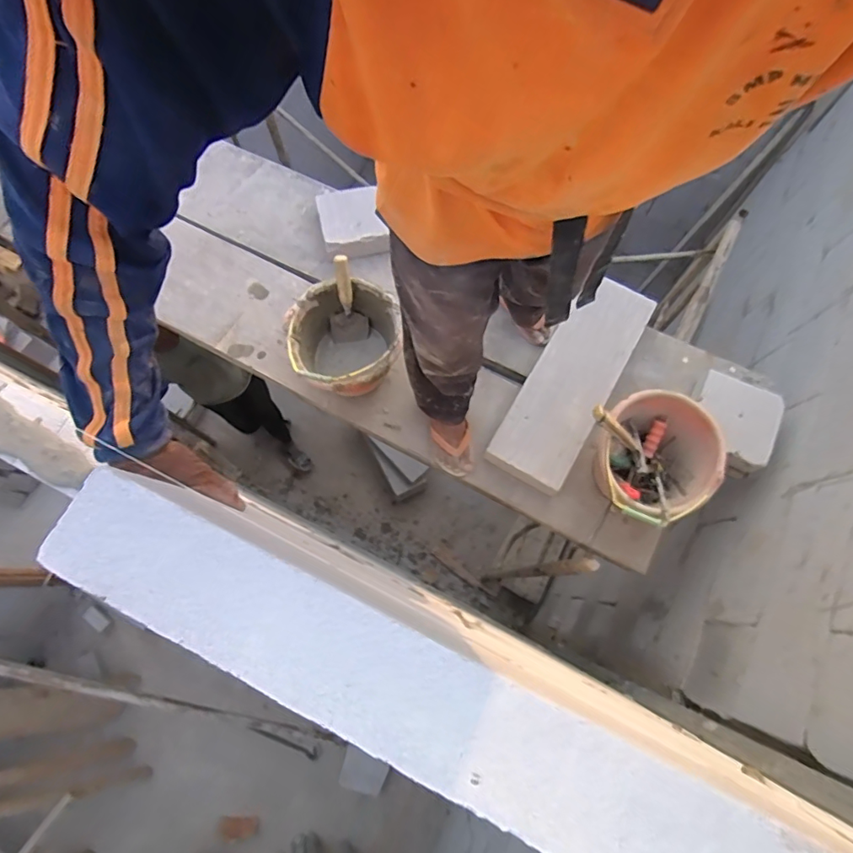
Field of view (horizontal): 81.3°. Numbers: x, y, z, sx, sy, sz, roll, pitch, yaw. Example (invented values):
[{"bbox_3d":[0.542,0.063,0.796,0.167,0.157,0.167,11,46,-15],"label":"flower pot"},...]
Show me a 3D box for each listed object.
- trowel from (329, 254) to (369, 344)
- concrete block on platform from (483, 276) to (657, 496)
[{"bbox_3d":[-0.192,-0.317,1.242,0.094,0.242,0.093,-19,40,-24],"label":"trowel"},{"bbox_3d":[0.377,-0.127,1.280,0.199,0.066,0.591,29,75,9],"label":"concrete block on platform"}]

